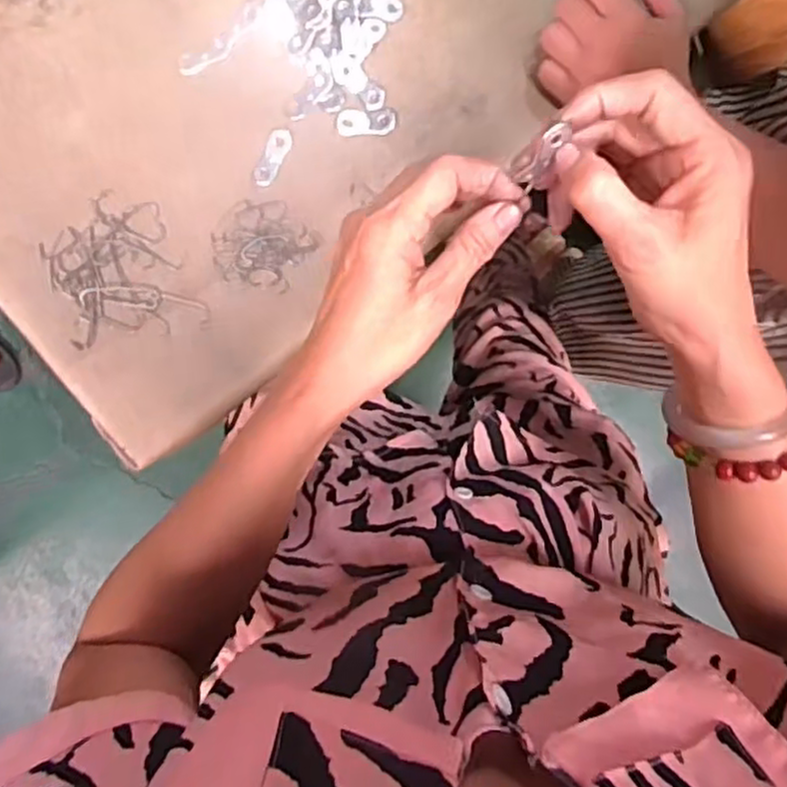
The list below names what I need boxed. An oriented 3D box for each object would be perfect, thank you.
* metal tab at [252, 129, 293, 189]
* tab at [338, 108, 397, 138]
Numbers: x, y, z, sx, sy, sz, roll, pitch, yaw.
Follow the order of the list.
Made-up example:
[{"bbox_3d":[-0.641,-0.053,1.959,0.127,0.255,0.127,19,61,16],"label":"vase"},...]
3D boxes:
[{"bbox_3d":[-0.078,-0.153,0.469,0.015,0.004,0.039,21,94,-5],"label":"metal tab"},{"bbox_3d":[-0.017,-0.178,0.472,0.037,0.004,0.017,-4,95,-3],"label":"tab"}]

